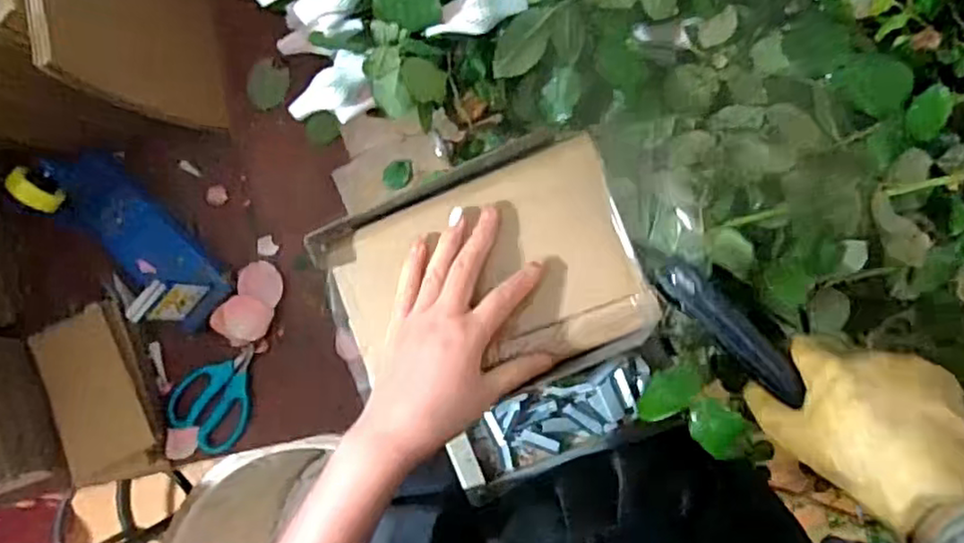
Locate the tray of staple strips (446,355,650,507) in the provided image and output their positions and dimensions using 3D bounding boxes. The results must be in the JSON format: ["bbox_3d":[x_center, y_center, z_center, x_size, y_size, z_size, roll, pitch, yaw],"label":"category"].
[{"bbox_3d":[0.063,0.137,0.616,0.193,0.024,0.069,-29,85,4],"label":"tray of staple strips"}]

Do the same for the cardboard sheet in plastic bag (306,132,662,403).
[{"bbox_3d":[0.004,0.005,0.489,0.218,0.023,0.162,-22,85,5],"label":"cardboard sheet in plastic bag"}]

